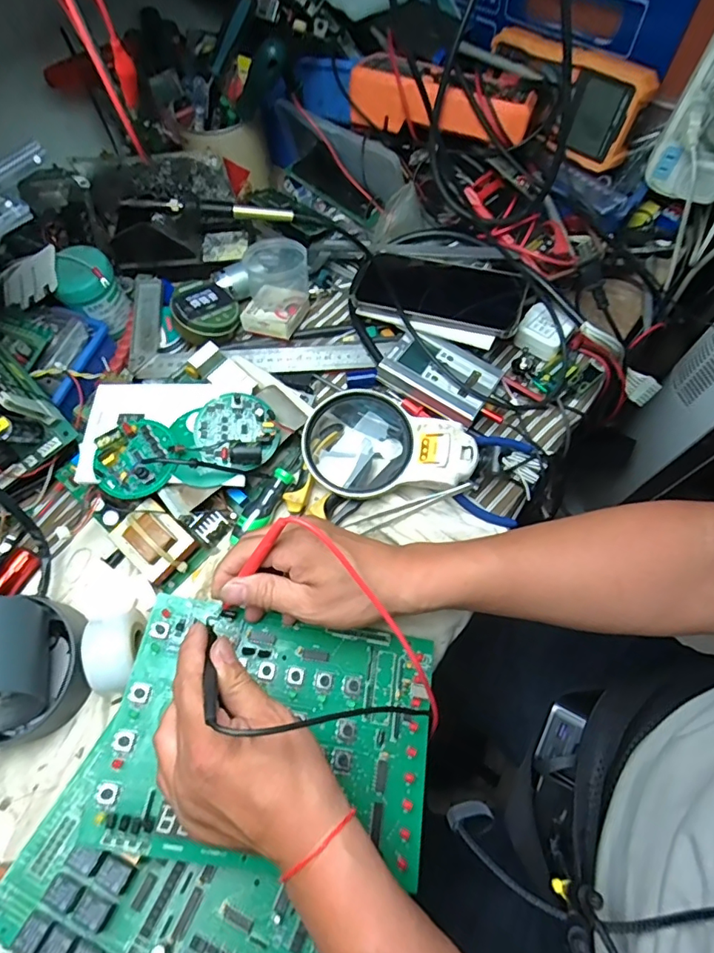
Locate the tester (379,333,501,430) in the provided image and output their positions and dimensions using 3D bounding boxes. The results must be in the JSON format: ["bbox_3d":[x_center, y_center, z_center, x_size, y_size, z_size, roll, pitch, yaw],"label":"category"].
[{"bbox_3d":[0.079,-0.098,0.500,0.104,0.028,0.065,30,70,14],"label":"tester"}]

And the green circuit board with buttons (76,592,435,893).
[{"bbox_3d":[-0.055,0.178,0.360,0.214,0.007,0.157,11,61,-4],"label":"green circuit board with buttons"}]

